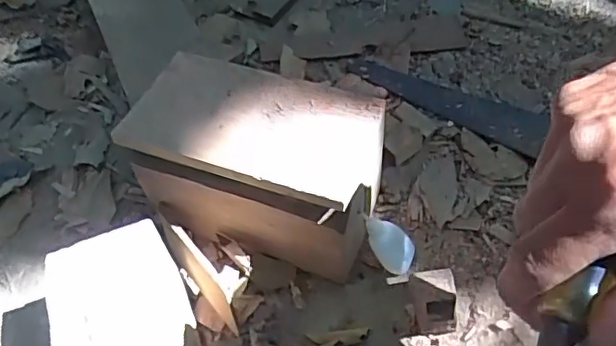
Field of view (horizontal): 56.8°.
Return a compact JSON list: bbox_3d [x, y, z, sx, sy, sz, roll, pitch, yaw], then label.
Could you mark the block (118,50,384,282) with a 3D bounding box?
[{"bbox_3d":[-0.051,-0.006,0.620,0.253,0.158,0.130,15,57,15],"label":"block"}]

